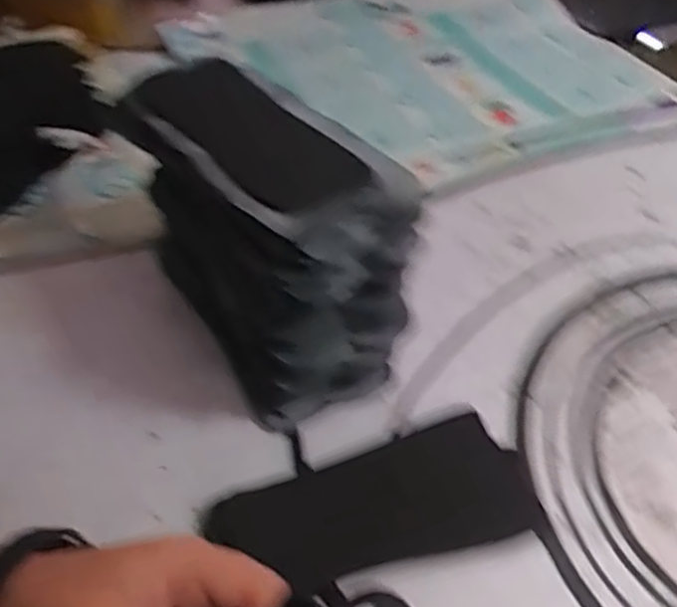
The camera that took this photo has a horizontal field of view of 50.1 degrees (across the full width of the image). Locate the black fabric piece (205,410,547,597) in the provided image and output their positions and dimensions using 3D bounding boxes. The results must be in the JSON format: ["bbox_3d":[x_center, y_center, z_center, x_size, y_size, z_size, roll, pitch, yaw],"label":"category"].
[{"bbox_3d":[0.023,0.123,0.446,0.189,0.008,0.084,-12,46,-15],"label":"black fabric piece"}]

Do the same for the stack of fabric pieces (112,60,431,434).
[{"bbox_3d":[-0.058,-0.046,0.512,0.108,0.161,0.230,-25,50,-25],"label":"stack of fabric pieces"}]

